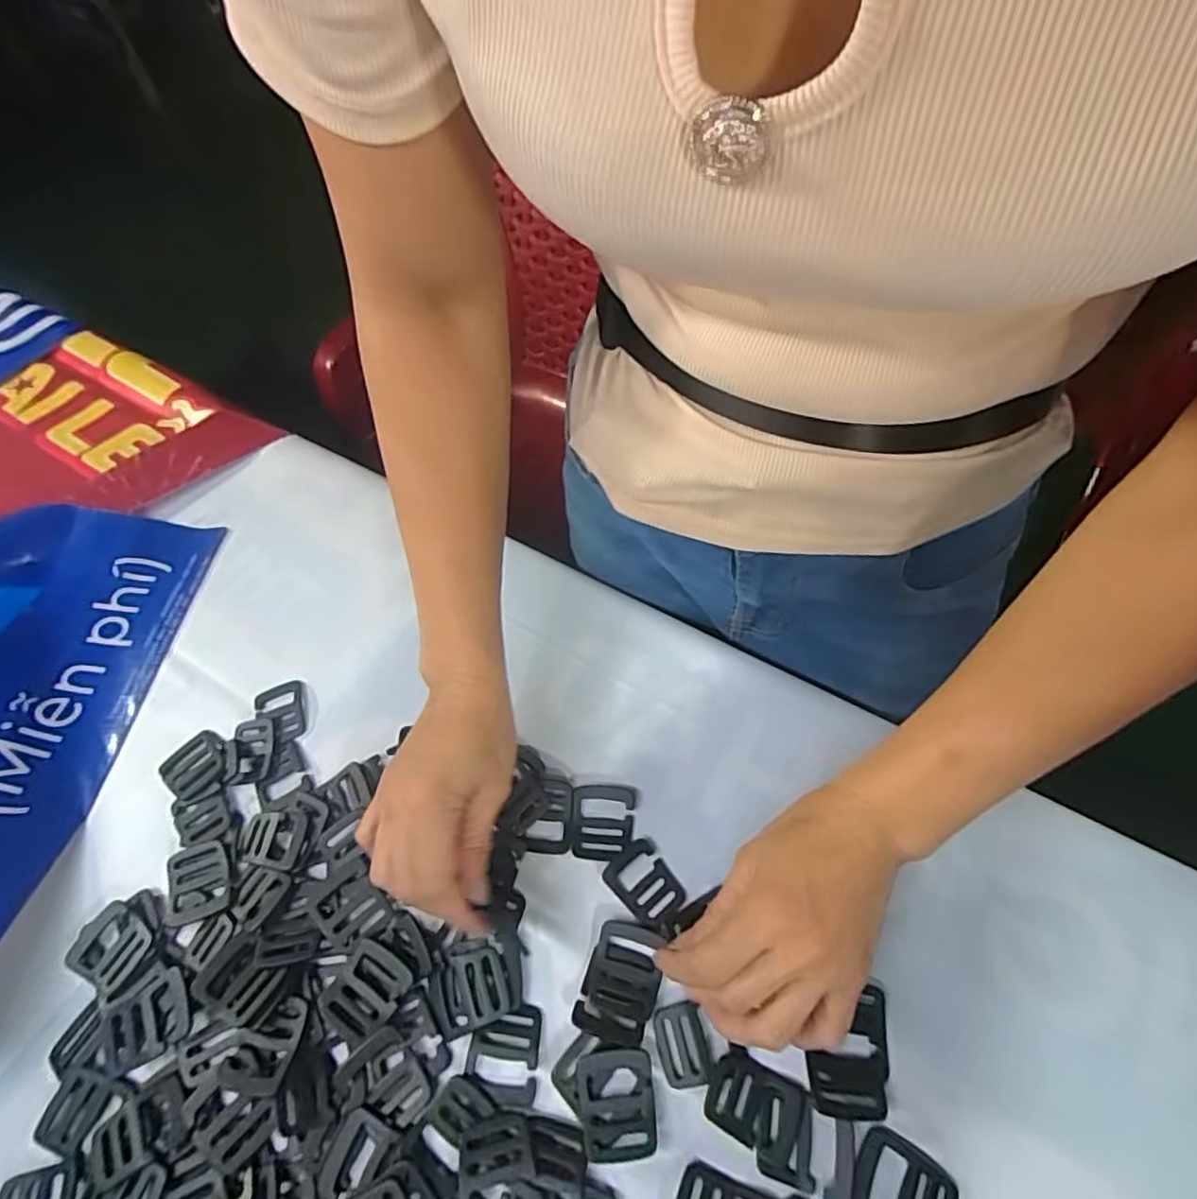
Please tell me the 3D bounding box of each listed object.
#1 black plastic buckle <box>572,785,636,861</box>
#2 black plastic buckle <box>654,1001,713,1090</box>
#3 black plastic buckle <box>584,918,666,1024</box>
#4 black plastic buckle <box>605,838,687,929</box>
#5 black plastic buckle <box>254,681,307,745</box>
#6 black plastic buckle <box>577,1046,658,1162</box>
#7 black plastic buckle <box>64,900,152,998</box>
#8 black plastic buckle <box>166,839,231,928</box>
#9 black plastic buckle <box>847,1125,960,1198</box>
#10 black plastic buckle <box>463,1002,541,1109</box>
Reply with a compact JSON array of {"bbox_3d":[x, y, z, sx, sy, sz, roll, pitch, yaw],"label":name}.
[{"bbox_3d":[0.002,0.135,0.387,0.037,0.004,0.044,5,57,7],"label":"black plastic buckle"},{"bbox_3d":[0.043,0.228,0.324,0.024,0.006,0.035,-10,57,-4],"label":"black plastic buckle"},{"bbox_3d":[0.015,0.200,0.343,0.036,0.005,0.042,11,58,10],"label":"black plastic buckle"},{"bbox_3d":[0.027,0.165,0.368,0.032,0.004,0.043,-36,62,-19],"label":"black plastic buckle"},{"bbox_3d":[-0.220,0.079,0.439,0.033,0.006,0.045,-16,57,-8],"label":"black plastic buckle"},{"bbox_3d":[0.009,0.248,0.311,0.036,0.006,0.043,-7,57,-1],"label":"black plastic buckle"},{"bbox_3d":[-0.278,0.197,0.360,0.038,0.008,0.037,25,62,18],"label":"black plastic buckle"},{"bbox_3d":[-0.240,0.167,0.376,0.036,0.006,0.043,-19,58,-9],"label":"black plastic buckle"},{"bbox_3d":[0.139,0.271,0.288,0.044,0.004,0.038,24,61,18],"label":"black plastic buckle"},{"bbox_3d":[-0.049,0.235,0.328,0.036,0.006,0.042,3,57,5],"label":"black plastic buckle"}]

